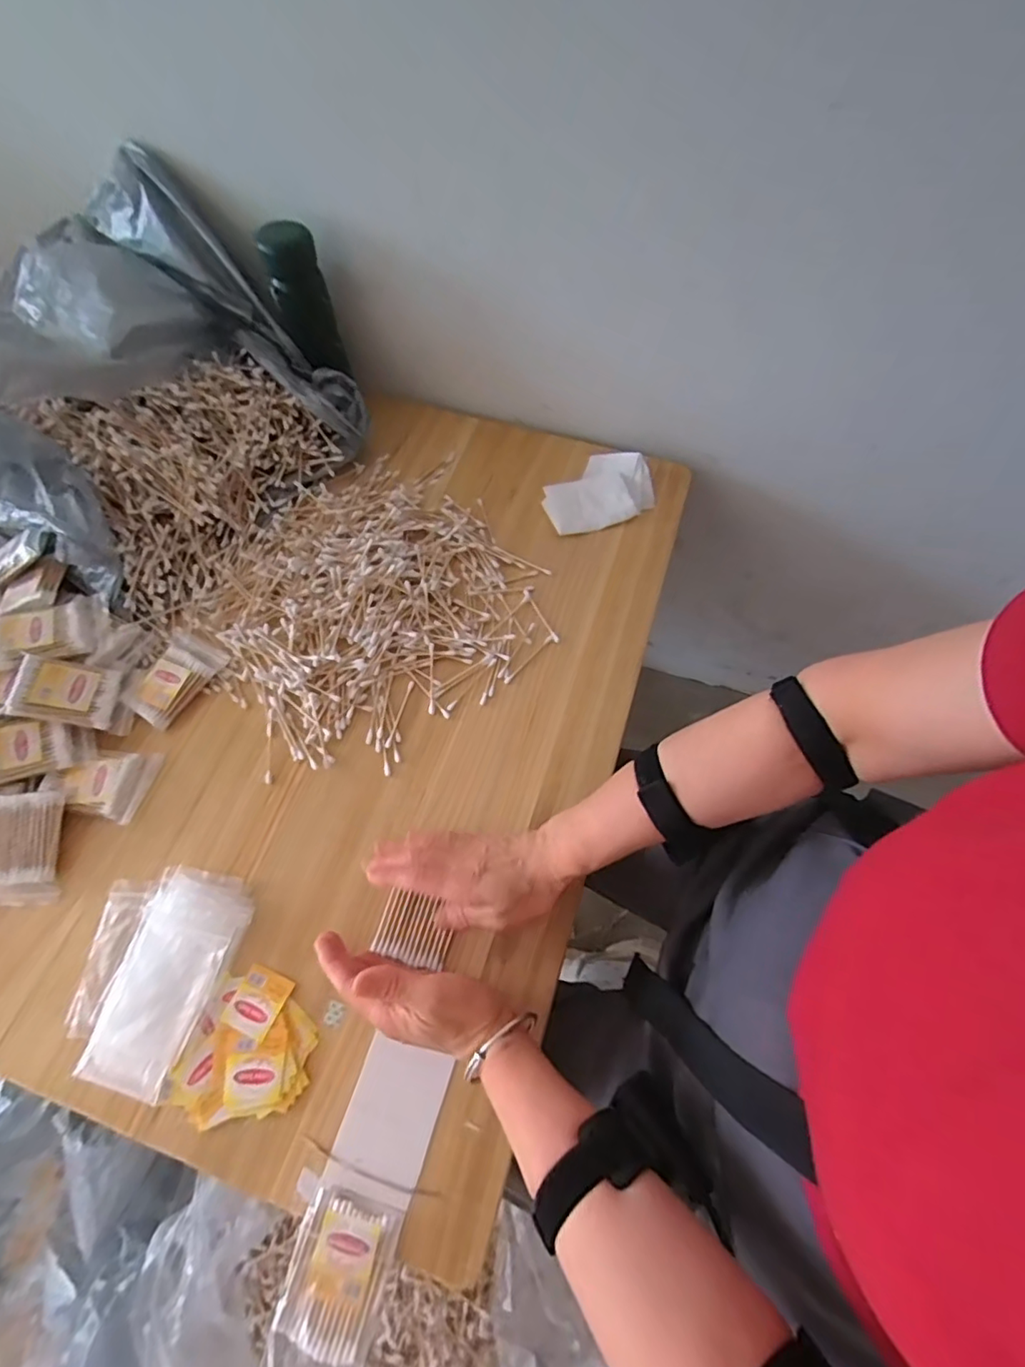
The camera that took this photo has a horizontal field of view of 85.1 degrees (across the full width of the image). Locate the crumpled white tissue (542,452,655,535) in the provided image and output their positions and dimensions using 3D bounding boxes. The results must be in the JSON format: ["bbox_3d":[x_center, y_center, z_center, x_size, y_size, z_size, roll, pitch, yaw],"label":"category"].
[{"bbox_3d":[0.093,-0.211,0.610,0.112,0.028,0.078,-21,65,-10],"label":"crumpled white tissue"}]

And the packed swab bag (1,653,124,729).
[{"bbox_3d":[-0.384,0.007,0.481,0.072,0.013,0.055,12,67,-26],"label":"packed swab bag"}]

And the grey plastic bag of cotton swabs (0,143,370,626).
[{"bbox_3d":[-0.383,-0.282,0.539,0.337,0.153,0.378,33,73,11],"label":"grey plastic bag of cotton swabs"}]

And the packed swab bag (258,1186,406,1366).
[{"bbox_3d":[-0.114,0.387,0.347,0.060,0.016,0.111,15,68,4],"label":"packed swab bag"}]

